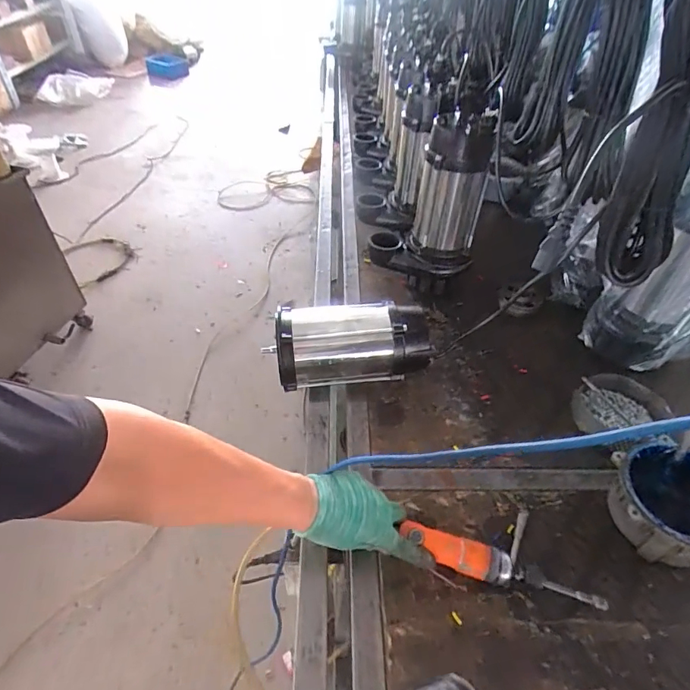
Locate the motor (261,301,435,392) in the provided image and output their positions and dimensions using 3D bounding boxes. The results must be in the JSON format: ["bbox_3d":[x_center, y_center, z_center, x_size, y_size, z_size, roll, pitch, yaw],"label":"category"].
[{"bbox_3d":[0.011,-0.003,0.765,0.254,0.115,0.113,-4,46,-8],"label":"motor"}]

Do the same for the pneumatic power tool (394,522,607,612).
[{"bbox_3d":[0.193,0.278,0.558,0.243,0.037,0.043,19,46,5],"label":"pneumatic power tool"}]

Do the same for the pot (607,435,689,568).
[{"bbox_3d":[0.434,0.217,0.596,0.160,0.087,0.146,2,45,-2],"label":"pot"}]

